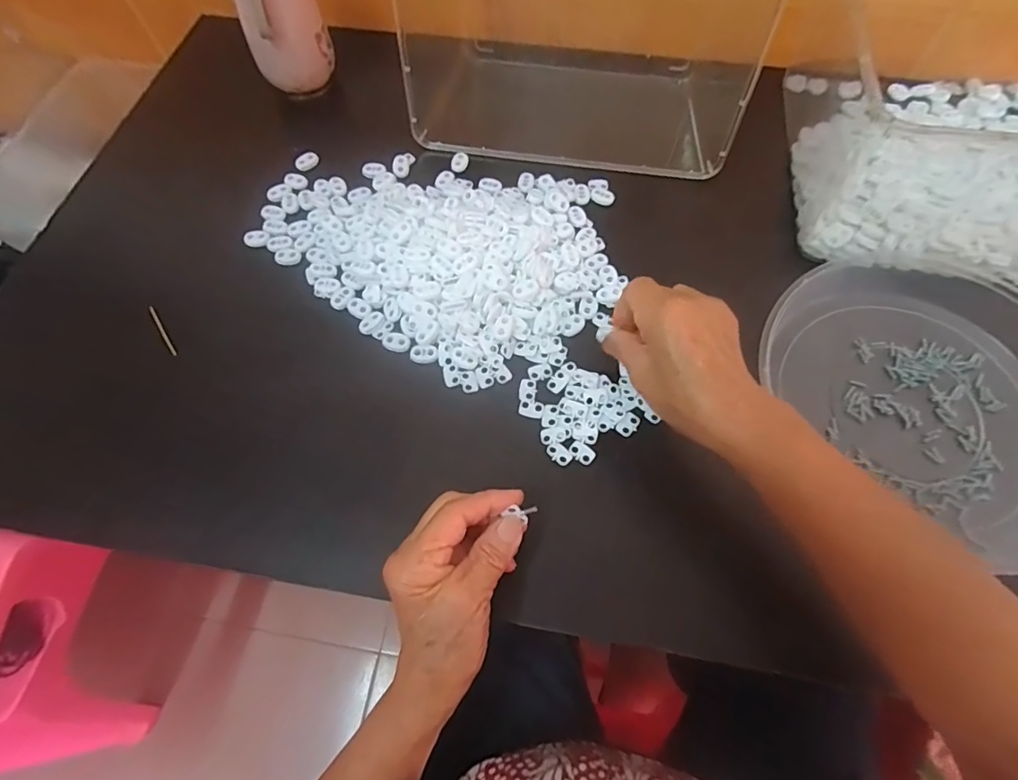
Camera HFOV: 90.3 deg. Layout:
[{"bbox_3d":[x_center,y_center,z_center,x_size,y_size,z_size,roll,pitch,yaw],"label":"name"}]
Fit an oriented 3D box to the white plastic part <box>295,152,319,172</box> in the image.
[{"bbox_3d":[-0.195,-0.221,0.488,0.009,0.012,0.024,36,70,14],"label":"white plastic part"}]

